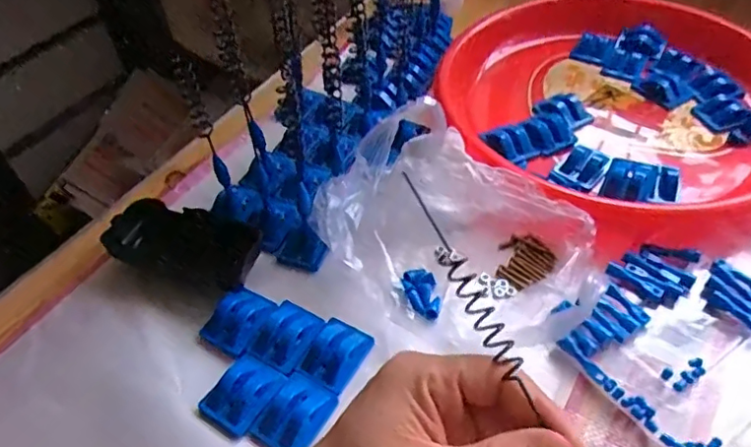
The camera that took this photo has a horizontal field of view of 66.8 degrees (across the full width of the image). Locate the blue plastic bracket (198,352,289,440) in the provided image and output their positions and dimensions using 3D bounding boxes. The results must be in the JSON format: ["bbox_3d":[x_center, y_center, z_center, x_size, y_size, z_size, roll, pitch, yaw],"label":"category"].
[{"bbox_3d":[-0.079,0.101,0.337,0.034,0.014,0.043,27,55,25],"label":"blue plastic bracket"}]

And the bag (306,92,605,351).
[{"bbox_3d":[0.055,0.002,0.384,0.172,0.059,0.134,35,58,29],"label":"bag"}]

